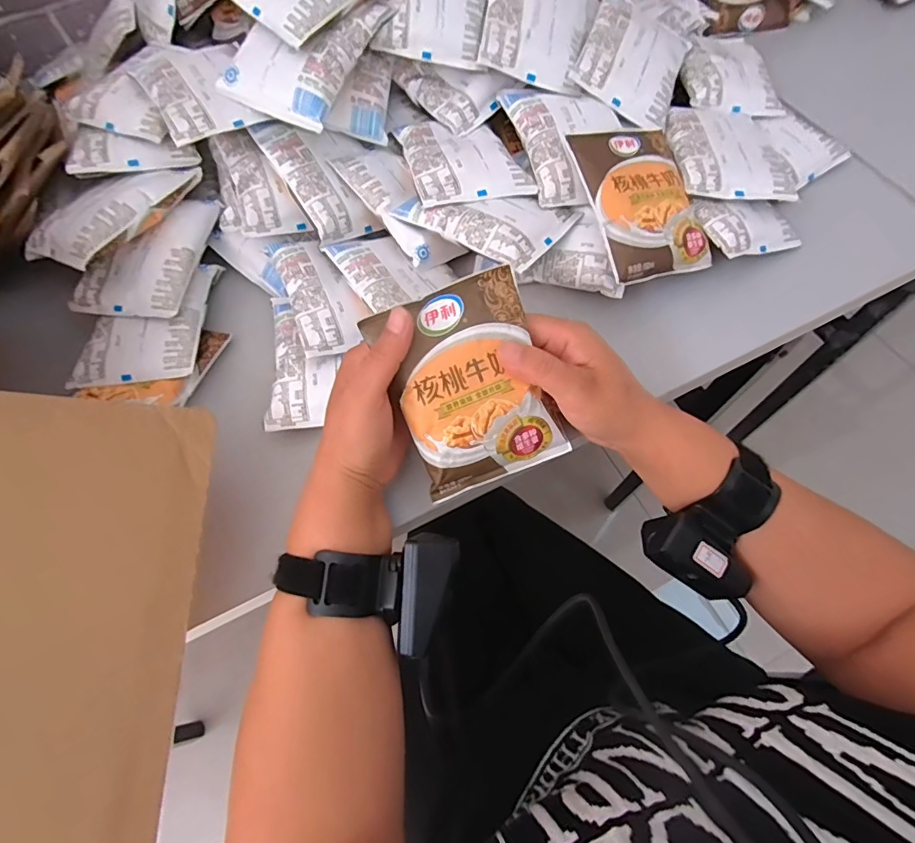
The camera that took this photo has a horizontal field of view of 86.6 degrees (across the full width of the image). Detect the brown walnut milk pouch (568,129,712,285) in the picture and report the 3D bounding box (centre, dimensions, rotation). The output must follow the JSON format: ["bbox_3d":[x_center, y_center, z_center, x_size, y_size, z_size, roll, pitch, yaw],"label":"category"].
[{"bbox_3d":[0.149,-0.179,0.391,0.091,0.019,0.128,-17,82,-16],"label":"brown walnut milk pouch"}]

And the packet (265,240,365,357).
[{"bbox_3d":[-0.114,-0.102,0.390,0.048,0.016,0.111,-23,65,-7],"label":"packet"}]

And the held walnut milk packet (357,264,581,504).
[{"bbox_3d":[0.011,-0.020,0.309,0.095,0.015,0.129,-22,105,-4],"label":"held walnut milk packet"}]

